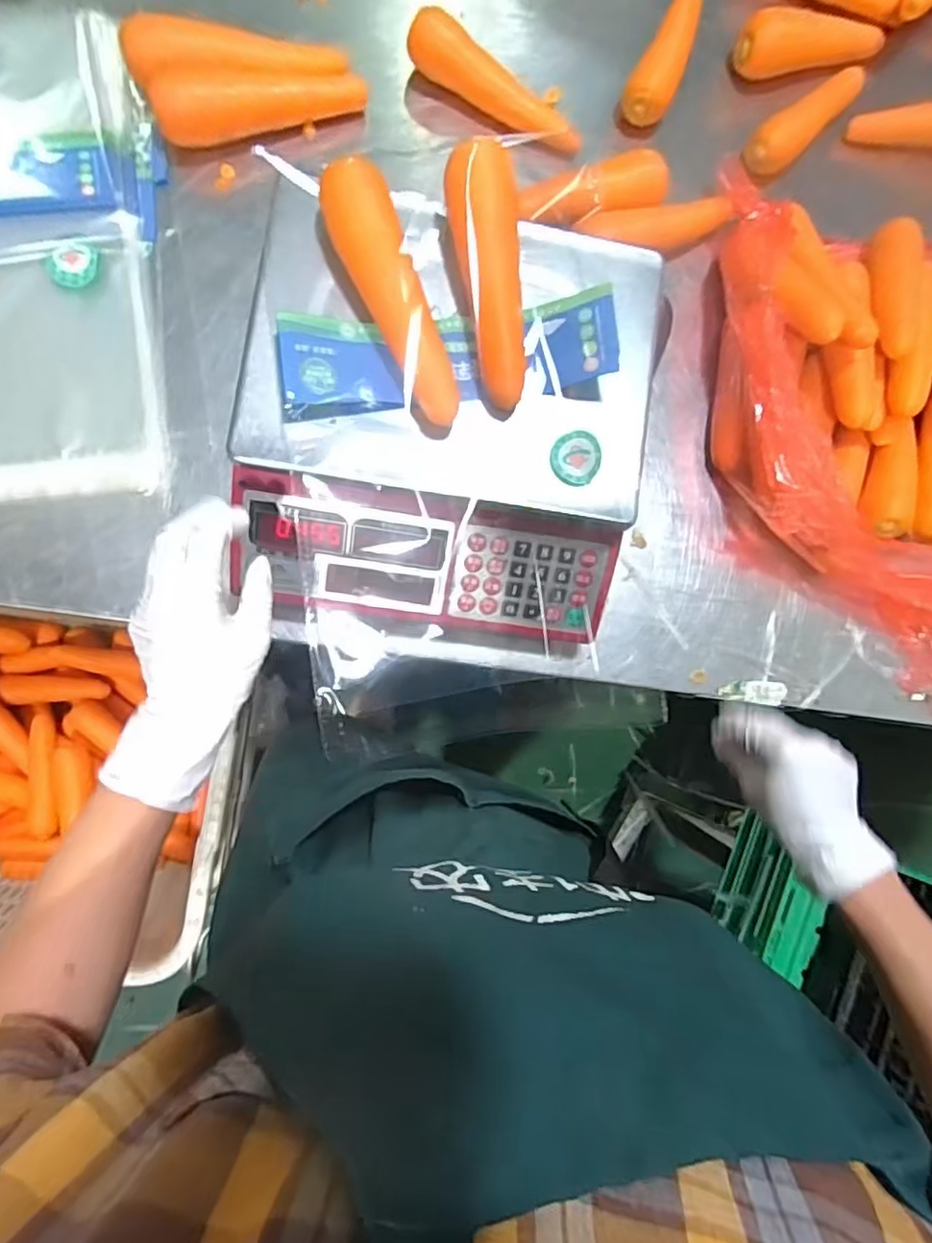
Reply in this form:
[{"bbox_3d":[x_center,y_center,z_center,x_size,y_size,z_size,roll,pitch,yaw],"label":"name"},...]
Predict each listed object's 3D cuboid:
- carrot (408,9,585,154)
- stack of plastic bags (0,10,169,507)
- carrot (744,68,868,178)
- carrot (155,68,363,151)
[{"bbox_3d":[0.025,-0.495,0.577,0.161,0.049,0.036,24,82,-5],"label":"carrot"},{"bbox_3d":[-0.406,-0.316,0.524,0.279,0.015,0.442,-9,86,-8],"label":"stack of plastic bags"},{"bbox_3d":[0.336,-0.497,0.621,0.042,0.046,0.158,45,81,-2],"label":"carrot"},{"bbox_3d":[-0.177,-0.456,0.550,0.184,0.040,0.045,-18,88,-9],"label":"carrot"}]

